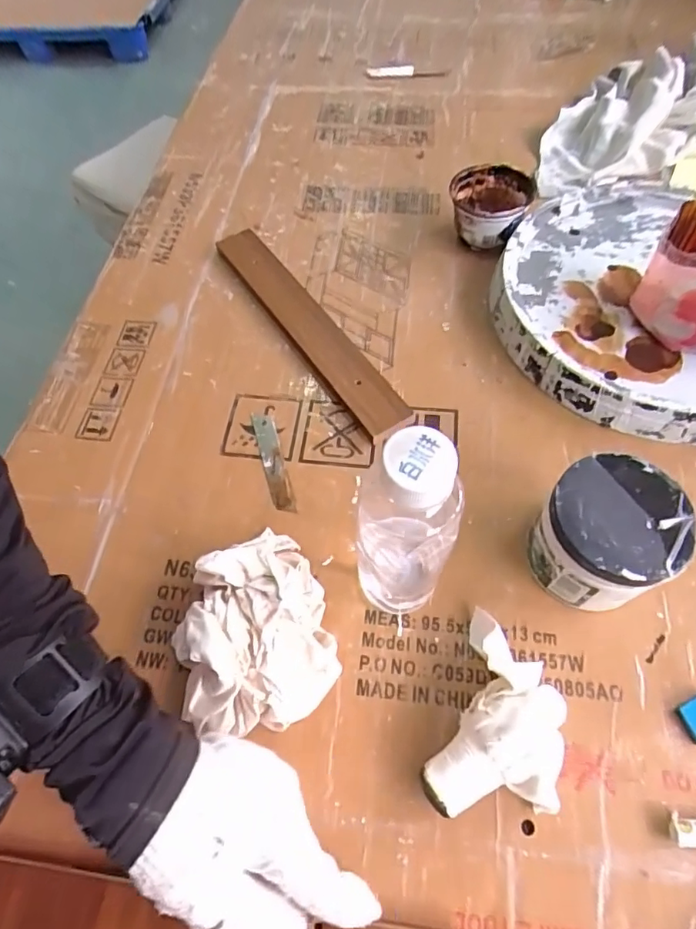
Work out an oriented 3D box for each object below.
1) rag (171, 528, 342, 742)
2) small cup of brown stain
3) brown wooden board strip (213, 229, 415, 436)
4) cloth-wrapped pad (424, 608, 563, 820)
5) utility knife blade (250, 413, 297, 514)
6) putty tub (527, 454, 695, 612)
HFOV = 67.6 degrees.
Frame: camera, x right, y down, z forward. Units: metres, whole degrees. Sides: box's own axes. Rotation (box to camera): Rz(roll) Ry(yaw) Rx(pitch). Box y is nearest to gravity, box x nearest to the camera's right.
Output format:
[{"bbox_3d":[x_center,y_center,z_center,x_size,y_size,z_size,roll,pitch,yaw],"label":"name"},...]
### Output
[{"bbox_3d":[-0.068,0.107,0.341,0.107,0.053,0.123,-23,62,-9],"label":"rag"},{"bbox_3d":[0.141,-0.253,0.518,0.076,0.062,0.068,2,61,6],"label":"small cup of brown stain"},{"bbox_3d":[-0.041,-0.136,0.497,0.043,0.016,0.280,-32,63,-13],"label":"brown wooden board strip"},{"bbox_3d":[0.093,0.153,0.311,0.066,0.040,0.111,20,64,15],"label":"cloth-wrapped pad"},{"bbox_3d":[-0.063,-0.002,0.433,0.018,0.005,0.094,-17,62,-2],"label":"utility knife blade"},{"bbox_3d":[0.166,0.048,0.341,0.078,0.077,0.078,-2,61,3],"label":"putty tub"}]

